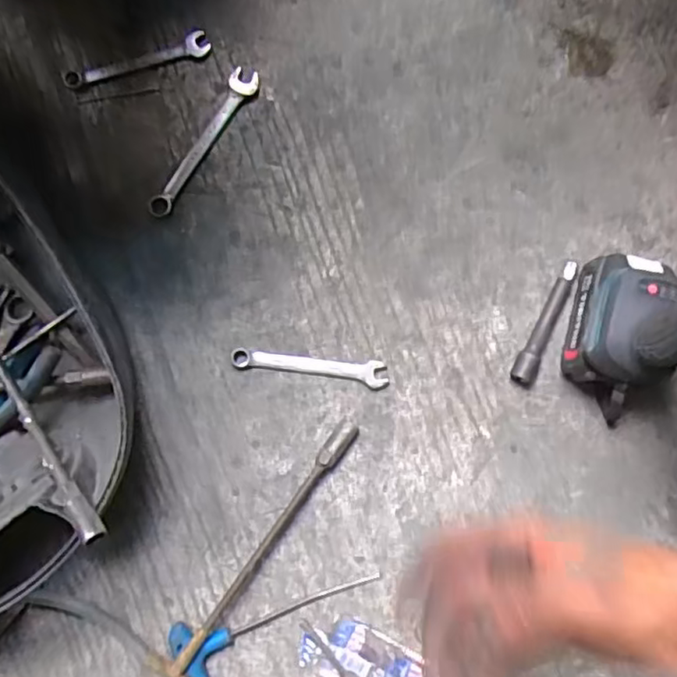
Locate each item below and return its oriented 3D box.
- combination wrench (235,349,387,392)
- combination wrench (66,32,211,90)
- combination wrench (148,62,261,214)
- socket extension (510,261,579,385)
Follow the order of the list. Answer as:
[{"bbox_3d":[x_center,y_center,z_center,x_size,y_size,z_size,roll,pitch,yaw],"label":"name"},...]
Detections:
[{"bbox_3d":[-0.028,0.028,0.589,0.148,0.008,0.024,6,87,1],"label":"combination wrench"},{"bbox_3d":[-0.202,-0.276,0.615,0.148,0.007,0.024,-17,87,0],"label":"combination wrench"},{"bbox_3d":[-0.133,-0.193,0.605,0.027,0.009,0.170,31,88,2],"label":"combination wrench"},{"bbox_3d":[0.199,-0.015,0.581,0.022,0.019,0.123,26,88,2],"label":"socket extension"}]

